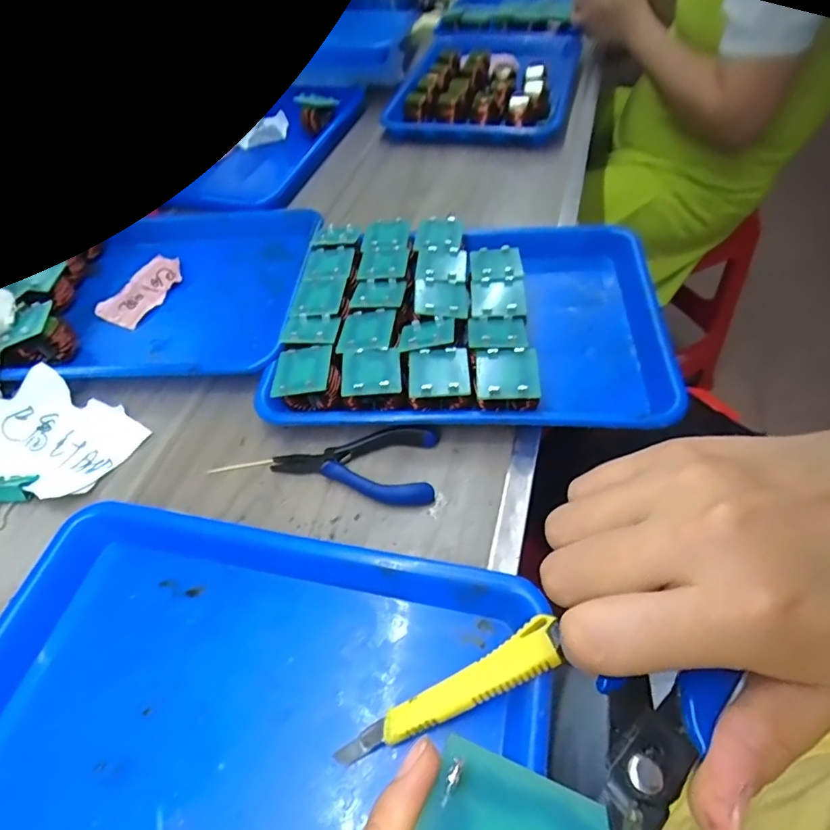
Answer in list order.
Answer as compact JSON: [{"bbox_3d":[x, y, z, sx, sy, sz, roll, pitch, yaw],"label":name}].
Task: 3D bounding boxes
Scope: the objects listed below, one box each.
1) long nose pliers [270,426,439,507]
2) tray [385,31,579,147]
[{"bbox_3d":[-0.047,0.036,0.388,0.123,0.018,0.058,1,53,7],"label":"long nose pliers"},{"bbox_3d":[0.119,-0.539,0.806,0.251,0.052,0.380,10,53,10],"label":"tray"}]

